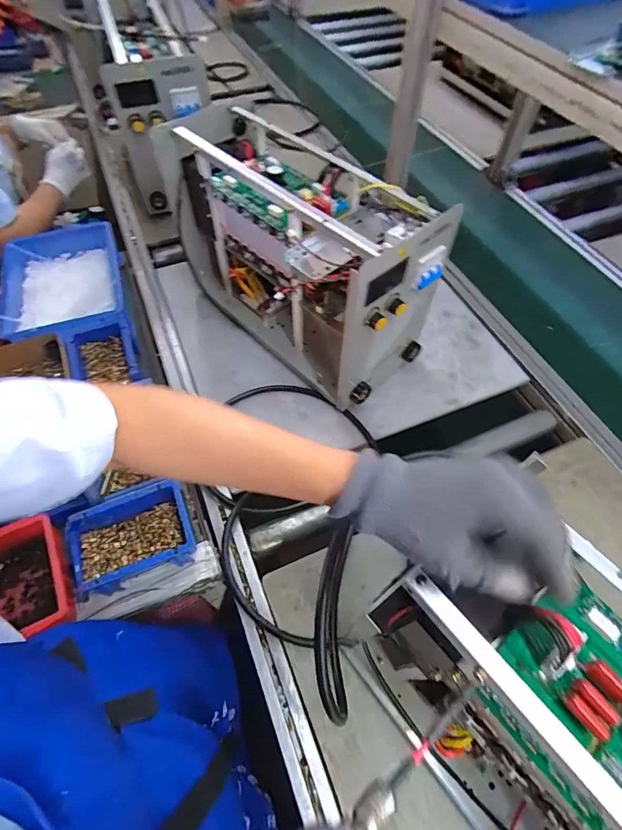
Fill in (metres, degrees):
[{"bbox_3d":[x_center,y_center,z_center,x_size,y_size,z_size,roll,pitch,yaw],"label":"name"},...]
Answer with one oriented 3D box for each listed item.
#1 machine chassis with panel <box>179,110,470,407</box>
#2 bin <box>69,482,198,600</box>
[{"bbox_3d":[-0.040,-0.276,0.724,0.503,0.302,0.183,40,66,22],"label":"machine chassis with panel"},{"bbox_3d":[-0.239,0.168,0.552,0.158,0.080,0.108,-19,60,-11],"label":"bin"}]

